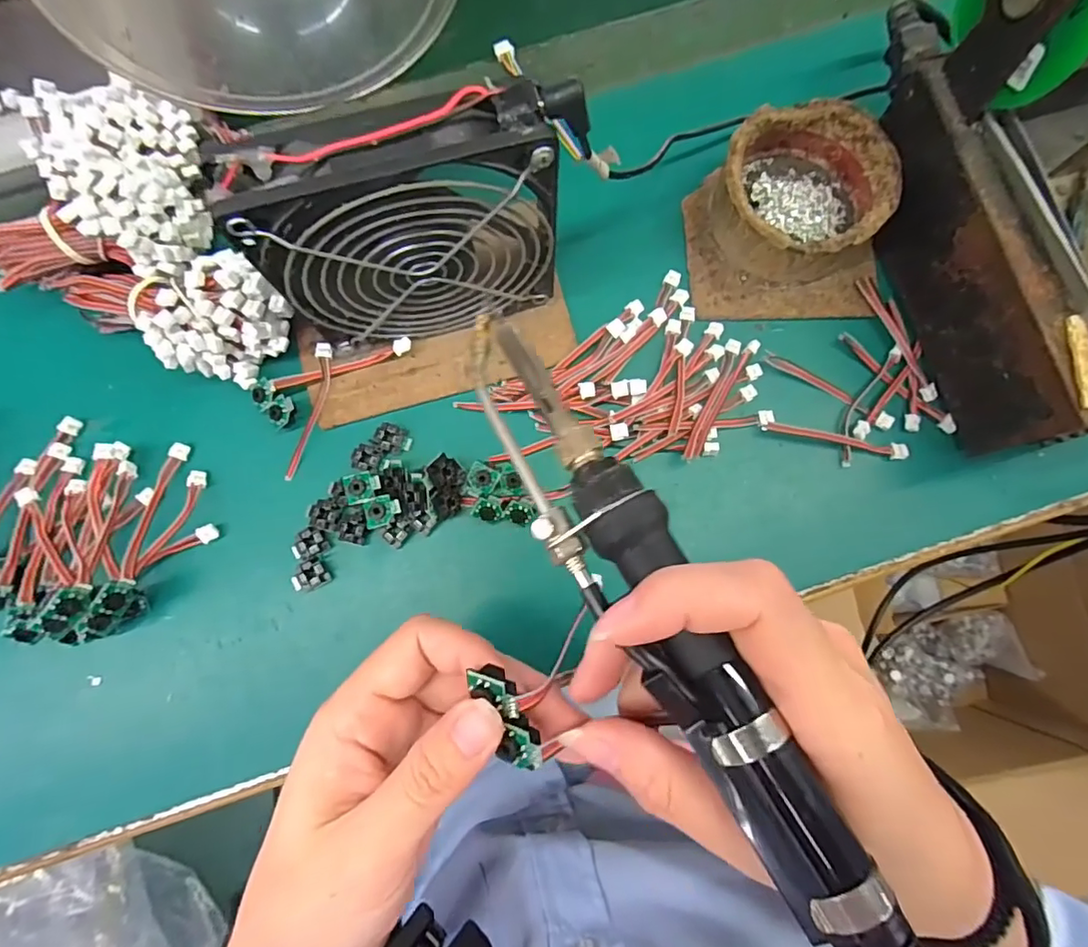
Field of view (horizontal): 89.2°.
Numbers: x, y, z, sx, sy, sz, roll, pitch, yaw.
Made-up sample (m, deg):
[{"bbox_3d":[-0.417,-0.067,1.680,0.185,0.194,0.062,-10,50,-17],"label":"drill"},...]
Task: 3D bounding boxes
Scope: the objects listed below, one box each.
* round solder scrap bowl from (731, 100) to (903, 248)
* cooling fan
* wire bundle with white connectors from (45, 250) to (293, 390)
[{"bbox_3d":[0.133,-0.148,0.290,0.080,0.041,0.079,0,82,-1],"label":"round solder scrap bowl"},{"bbox_3d":[-0.050,-0.097,0.239,0.124,0.127,0.027,-15,82,-3],"label":"cooling fan"},{"bbox_3d":[-0.188,-0.081,0.278,0.113,0.041,0.054,12,82,1],"label":"wire bundle with white connectors"}]

